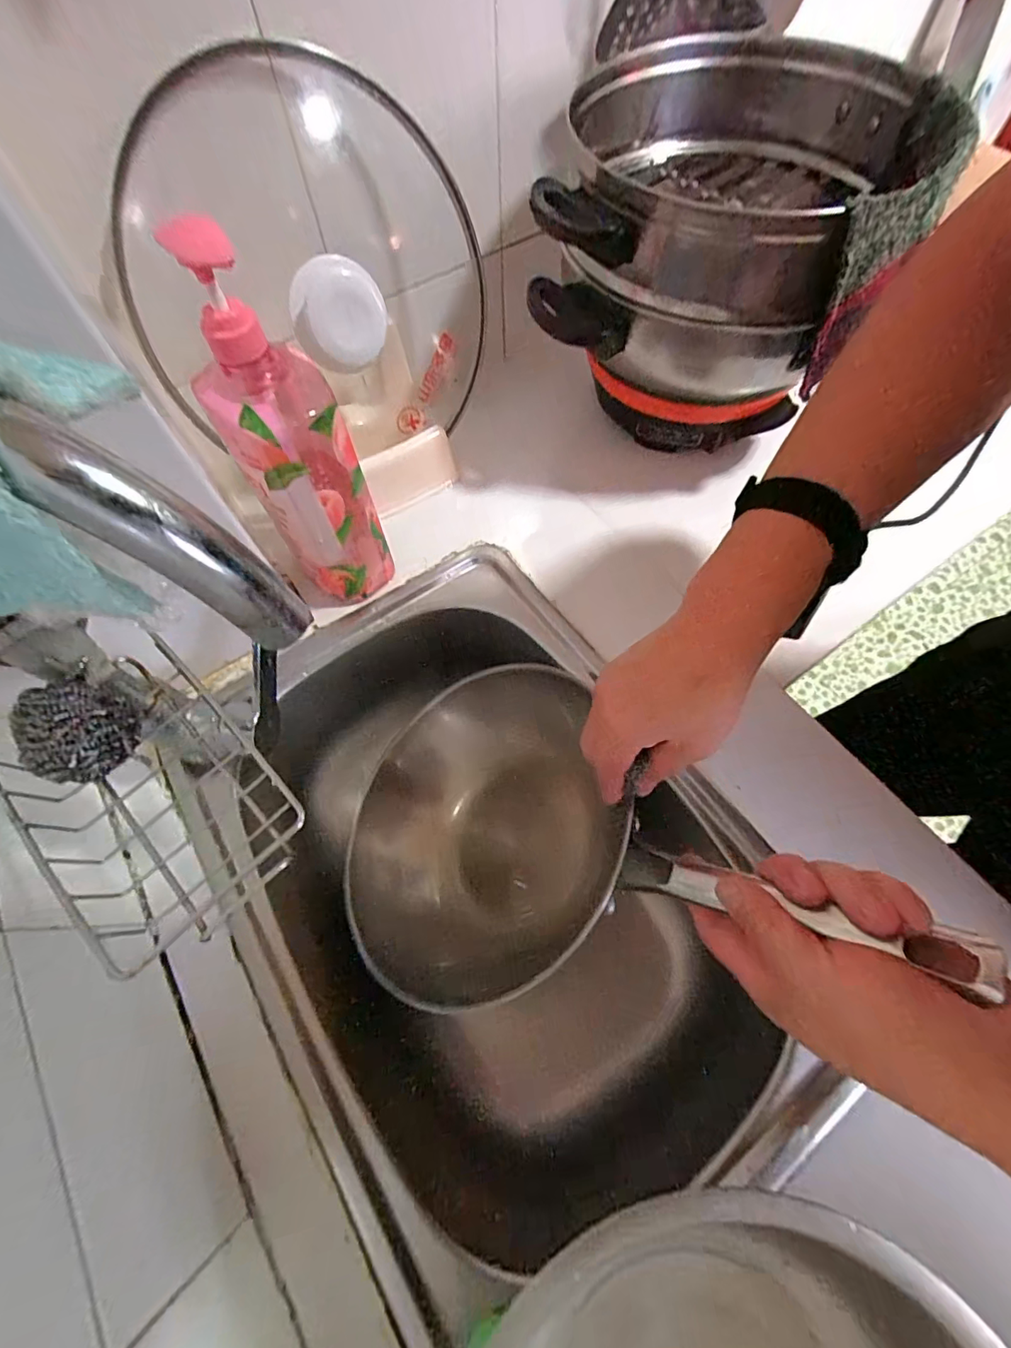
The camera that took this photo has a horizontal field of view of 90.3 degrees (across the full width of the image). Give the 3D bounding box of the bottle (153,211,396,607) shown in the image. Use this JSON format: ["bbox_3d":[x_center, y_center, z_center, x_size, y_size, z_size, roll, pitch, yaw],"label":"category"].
[{"bbox_3d":[-0.165,-0.168,0.408,0.087,0.290,0.081,-25,67,-10],"label":"bottle"}]

